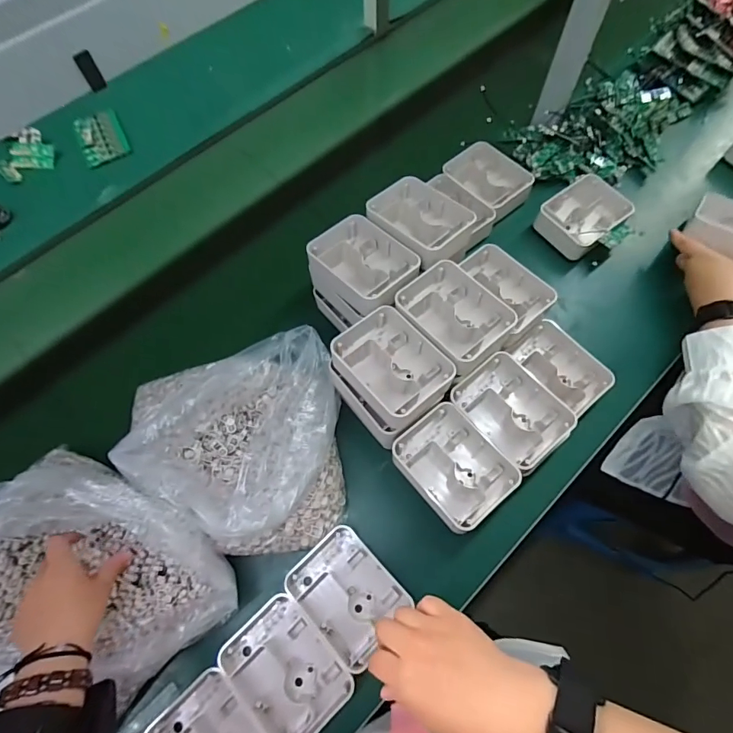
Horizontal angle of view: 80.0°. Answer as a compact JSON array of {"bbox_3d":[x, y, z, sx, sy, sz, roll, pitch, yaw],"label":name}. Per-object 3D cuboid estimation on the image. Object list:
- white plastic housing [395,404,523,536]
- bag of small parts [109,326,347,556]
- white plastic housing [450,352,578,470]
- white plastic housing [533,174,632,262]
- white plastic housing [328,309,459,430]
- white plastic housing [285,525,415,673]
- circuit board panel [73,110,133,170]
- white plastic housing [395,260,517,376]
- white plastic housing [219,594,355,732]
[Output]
[{"bbox_3d":[0.104,0.122,0.532,0.106,0.052,0.131,-38,71,-13],"label":"white plastic housing"},{"bbox_3d":[-0.168,0.089,0.536,0.265,0.096,0.263,-5,67,0],"label":"bag of small parts"},{"bbox_3d":[0.182,0.058,0.557,0.104,0.051,0.137,-38,70,-13],"label":"white plastic housing"},{"bbox_3d":[0.352,-0.245,0.710,0.126,0.049,0.098,-35,70,-12],"label":"white plastic housing"},{"bbox_3d":[0.029,-0.003,0.534,0.107,0.047,0.133,-39,71,-14],"label":"white plastic housing"},{"bbox_3d":[-0.023,0.264,0.510,0.099,0.030,0.123,-41,71,-14],"label":"white plastic housing"},{"bbox_3d":[-0.517,-0.447,0.855,0.083,0.015,0.139,-26,68,-9],"label":"circuit board panel"},{"bbox_3d":[0.110,-0.067,0.559,0.110,0.051,0.134,-39,71,-14],"label":"white plastic housing"},{"bbox_3d":[-0.089,0.339,0.486,0.099,0.040,0.130,-41,71,-14],"label":"white plastic housing"}]

